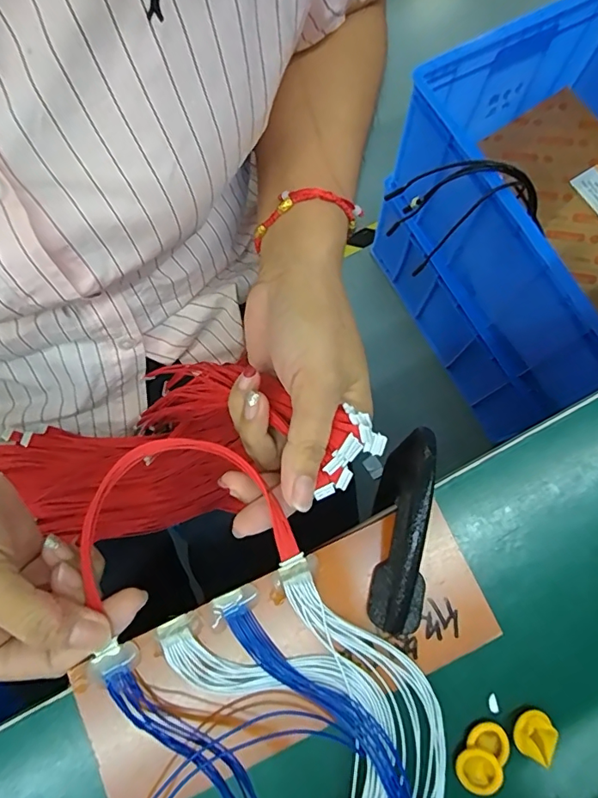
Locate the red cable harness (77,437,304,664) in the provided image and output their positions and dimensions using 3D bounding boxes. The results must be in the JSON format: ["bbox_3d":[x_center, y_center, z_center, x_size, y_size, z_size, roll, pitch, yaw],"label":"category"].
[{"bbox_3d":[-0.065,0.063,0.256,0.104,0.015,0.090,-24,78,-6],"label":"red cable harness"}]

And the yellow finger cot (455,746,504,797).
[{"bbox_3d":[0.084,0.175,0.232,0.020,0.004,0.019,-3,80,19],"label":"yellow finger cot"}]

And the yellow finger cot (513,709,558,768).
[{"bbox_3d":[0.112,0.160,0.236,0.019,0.006,0.020,0,76,0],"label":"yellow finger cot"}]

